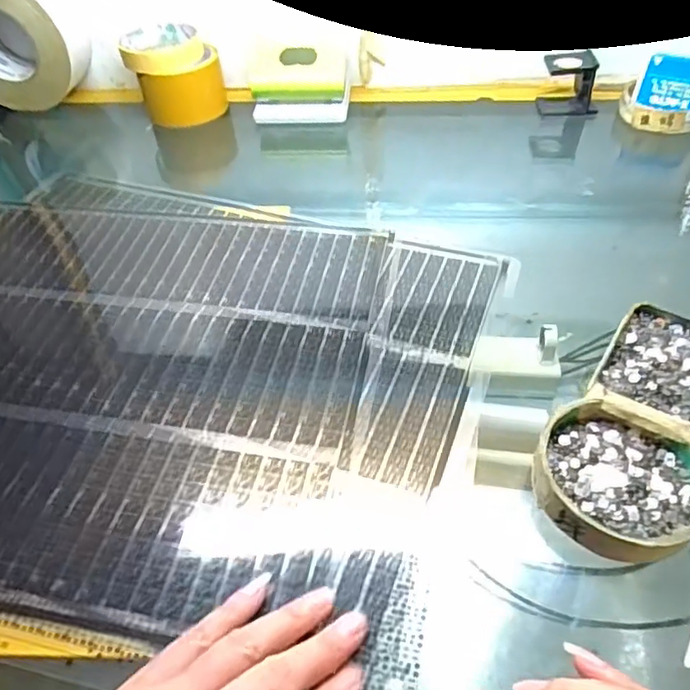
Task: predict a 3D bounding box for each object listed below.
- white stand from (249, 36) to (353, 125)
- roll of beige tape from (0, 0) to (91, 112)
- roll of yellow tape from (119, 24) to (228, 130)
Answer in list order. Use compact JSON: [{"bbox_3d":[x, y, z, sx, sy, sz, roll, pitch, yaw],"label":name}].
[{"bbox_3d":[-0.045,-0.272,0.591,0.099,0.073,0.034,-2,48,2],"label":"white stand"},{"bbox_3d":[-0.360,-0.328,0.614,0.142,0.129,0.055,0,48,4],"label":"roll of beige tape"},{"bbox_3d":[-0.179,-0.288,0.612,0.091,0.075,0.087,-2,48,2],"label":"roll of yellow tape"}]

